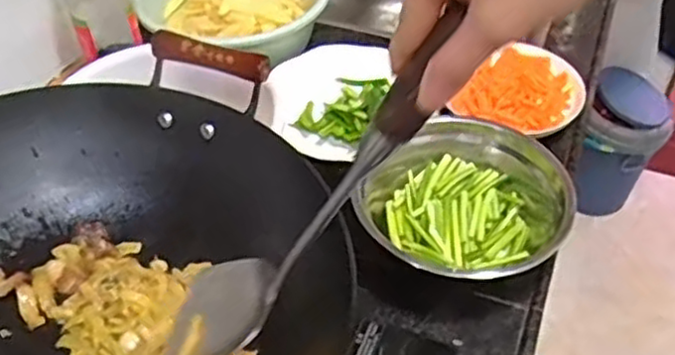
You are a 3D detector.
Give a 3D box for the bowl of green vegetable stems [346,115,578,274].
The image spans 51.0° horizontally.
[{"bbox_3d":[0.123,0.032,0.714,0.192,0.085,0.189,0,44,0],"label":"bowl of green vegetable stems"}]

